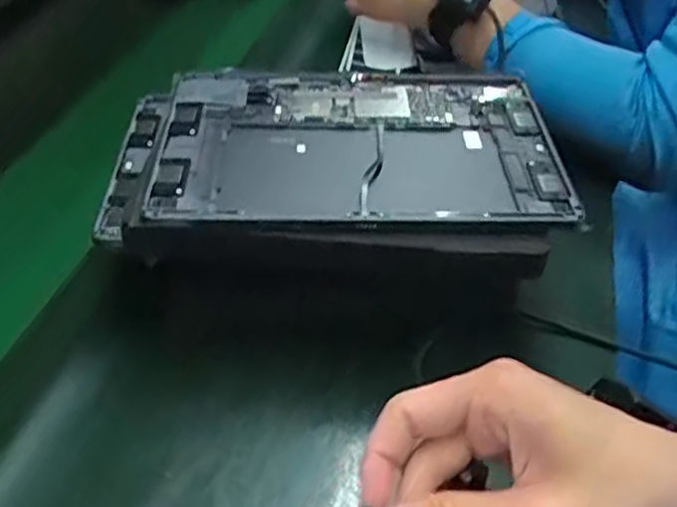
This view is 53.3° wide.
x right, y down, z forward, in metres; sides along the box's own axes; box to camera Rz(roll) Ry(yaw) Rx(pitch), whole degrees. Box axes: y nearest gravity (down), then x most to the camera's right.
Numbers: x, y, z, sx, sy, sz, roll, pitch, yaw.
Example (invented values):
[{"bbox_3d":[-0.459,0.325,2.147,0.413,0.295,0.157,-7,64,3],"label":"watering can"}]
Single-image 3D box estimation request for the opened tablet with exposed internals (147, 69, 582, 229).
[{"bbox_3d":[0.012,-0.075,0.449,0.252,0.010,0.167,0,43,-2],"label":"opened tablet with exposed internals"}]

